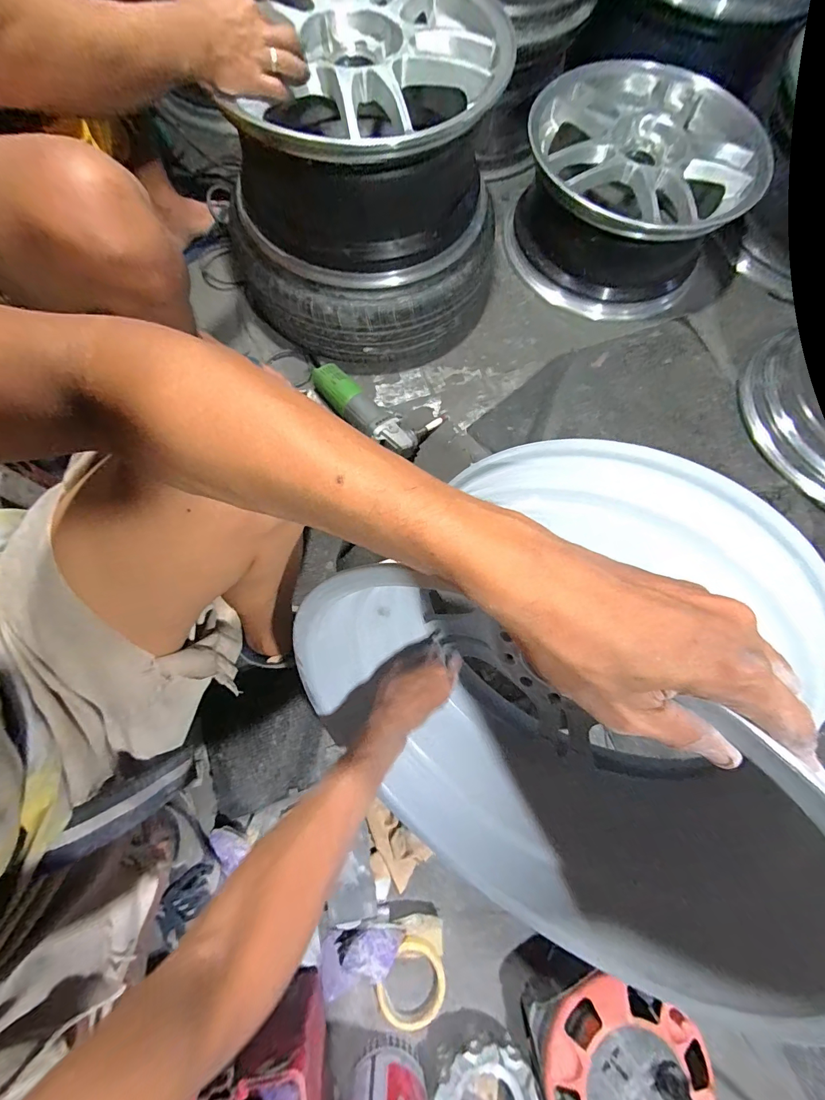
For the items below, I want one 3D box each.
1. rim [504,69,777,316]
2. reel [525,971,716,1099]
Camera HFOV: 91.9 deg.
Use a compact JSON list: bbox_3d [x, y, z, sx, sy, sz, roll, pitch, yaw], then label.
[{"bbox_3d":[0.454,-0.741,0.867,0.452,0.229,0.400,11,74,1],"label":"rim"},{"bbox_3d":[0.268,0.658,0.493,0.202,0.103,0.237,-30,77,-10],"label":"reel"}]

